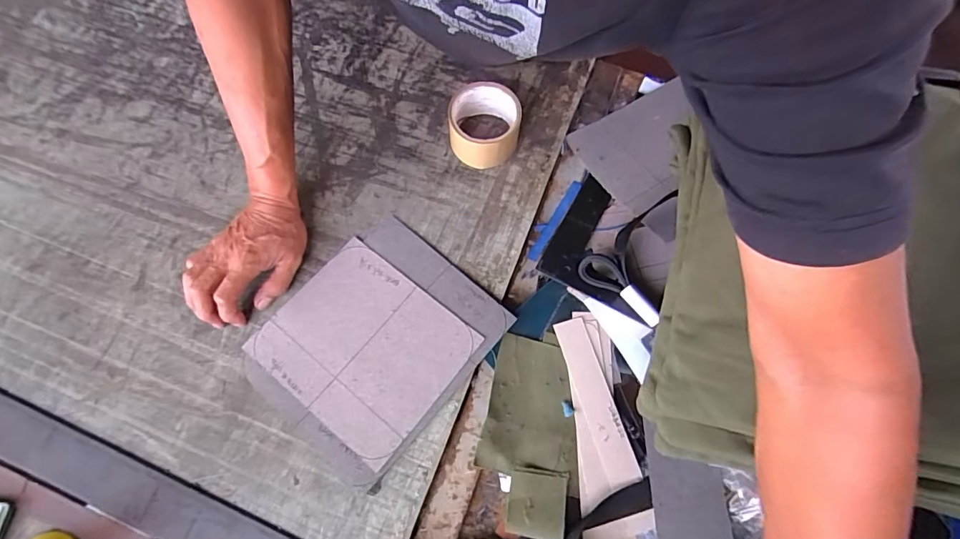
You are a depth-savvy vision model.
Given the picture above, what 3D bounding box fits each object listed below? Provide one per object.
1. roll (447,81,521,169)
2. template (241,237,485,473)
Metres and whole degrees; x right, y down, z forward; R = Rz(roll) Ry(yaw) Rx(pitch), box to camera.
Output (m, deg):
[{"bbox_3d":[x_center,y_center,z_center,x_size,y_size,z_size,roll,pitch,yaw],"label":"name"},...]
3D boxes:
[{"bbox_3d":[0.005,-0.170,0.540,0.081,0.054,0.083,0,68,-1],"label":"roll"},{"bbox_3d":[-0.120,0.075,0.468,0.185,0.006,0.161,37,73,13],"label":"template"}]

